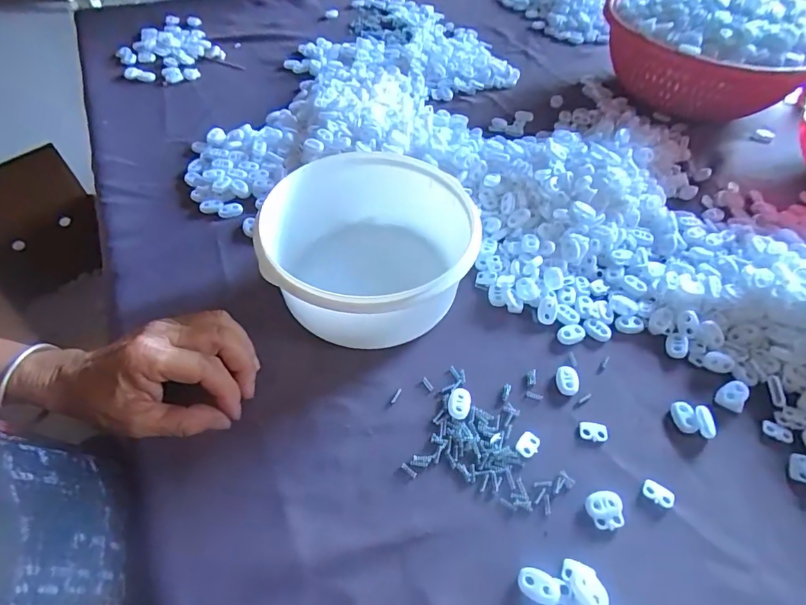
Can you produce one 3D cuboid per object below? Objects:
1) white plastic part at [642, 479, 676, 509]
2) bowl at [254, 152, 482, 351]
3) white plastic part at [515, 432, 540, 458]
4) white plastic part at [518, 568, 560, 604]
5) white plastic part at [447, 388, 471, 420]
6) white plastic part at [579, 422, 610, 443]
[{"bbox_3d":[0.163,0.121,0.299,0.018,0.004,0.012,31,57,21],"label":"white plastic part"},{"bbox_3d":[-0.030,-0.042,0.380,0.156,0.077,0.153,1,51,-1],"label":"bowl"},{"bbox_3d":[0.085,0.096,0.317,0.013,0.004,0.018,26,55,18],"label":"white plastic part"},{"bbox_3d":[0.077,0.160,0.265,0.023,0.004,0.015,21,54,14],"label":"white plastic part"},{"bbox_3d":[0.040,0.072,0.334,0.016,0.004,0.022,8,52,5],"label":"white plastic part"},{"bbox_3d":[0.133,0.089,0.325,0.019,0.004,0.013,12,52,8],"label":"white plastic part"}]

